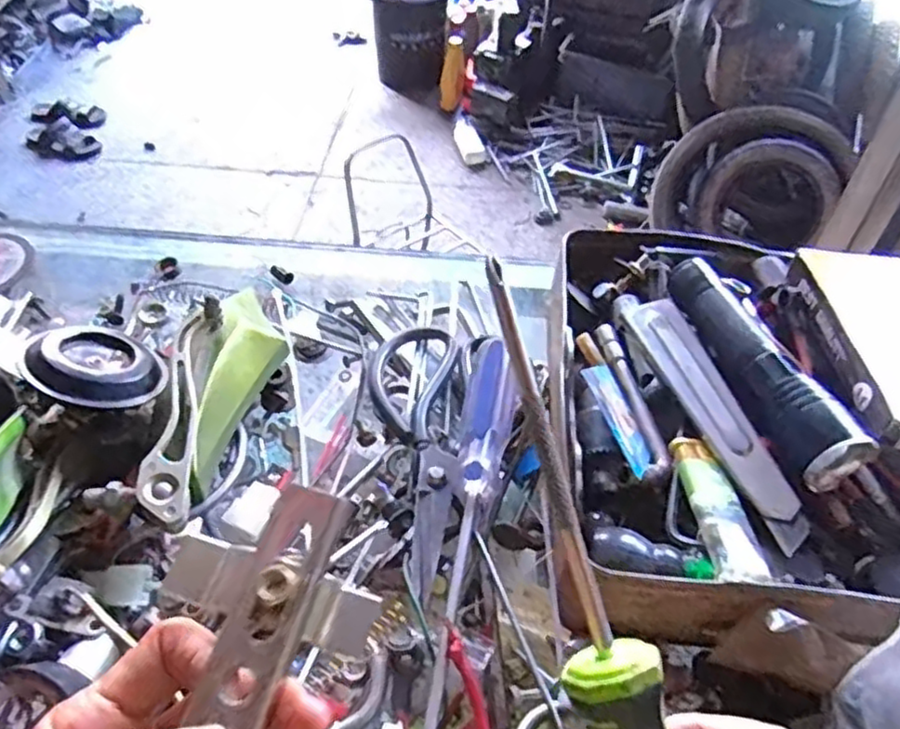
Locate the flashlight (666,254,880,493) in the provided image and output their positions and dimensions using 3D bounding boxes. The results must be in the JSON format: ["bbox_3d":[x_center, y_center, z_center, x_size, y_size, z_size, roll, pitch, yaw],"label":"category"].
[{"bbox_3d":[0.159,-0.004,0.369,0.033,0.031,0.142,-12,51,-13],"label":"flashlight"}]

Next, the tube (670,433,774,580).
[{"bbox_3d":[0.124,0.065,0.329,0.024,0.012,0.080,0,49,-3],"label":"tube"}]

